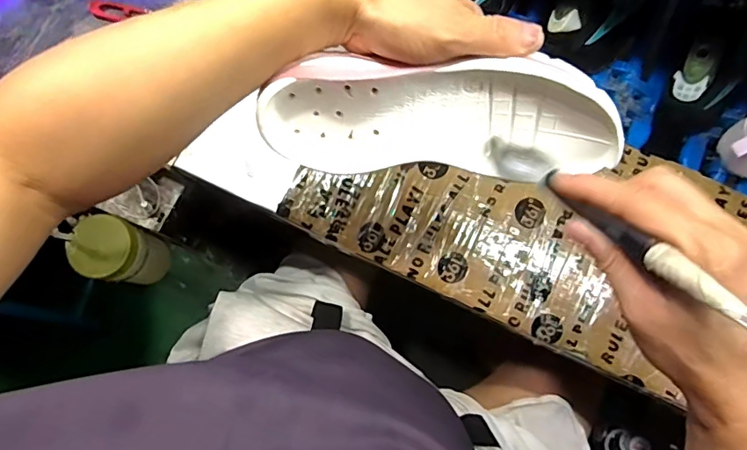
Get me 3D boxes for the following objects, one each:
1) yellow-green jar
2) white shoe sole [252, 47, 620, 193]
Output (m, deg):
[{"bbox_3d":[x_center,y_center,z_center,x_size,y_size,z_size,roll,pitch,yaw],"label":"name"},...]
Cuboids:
[{"bbox_3d":[-0.314,0.039,0.628,0.067,0.118,0.072,0,72,-1],"label":"yellow-green jar"},{"bbox_3d":[0.041,-0.066,0.338,0.228,0.083,0.031,3,36,5],"label":"white shoe sole"}]

